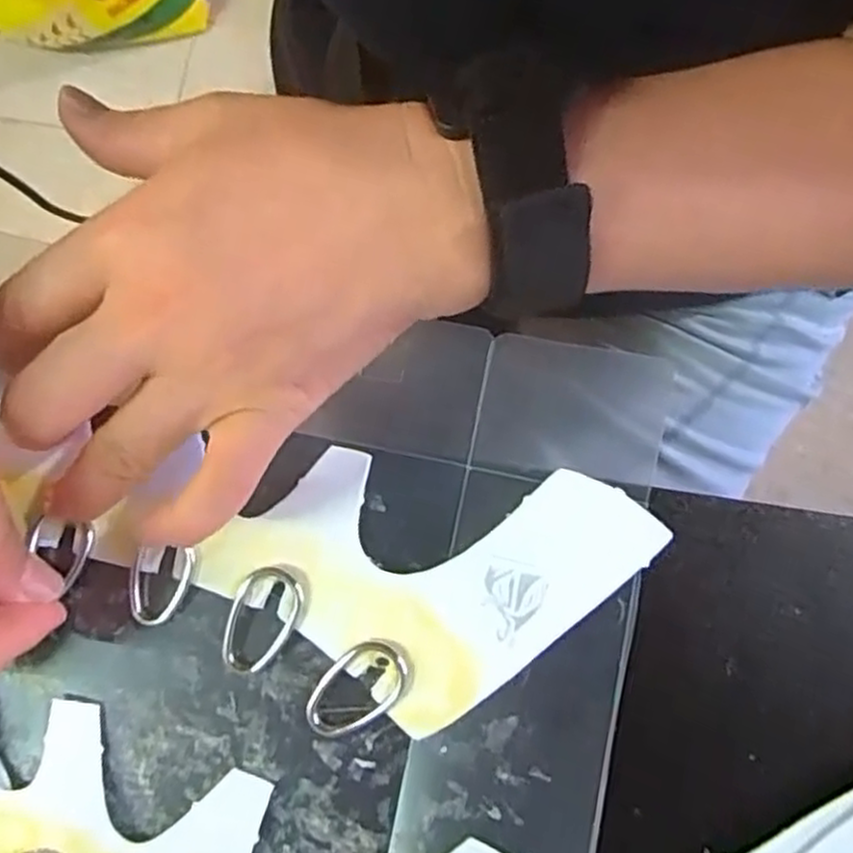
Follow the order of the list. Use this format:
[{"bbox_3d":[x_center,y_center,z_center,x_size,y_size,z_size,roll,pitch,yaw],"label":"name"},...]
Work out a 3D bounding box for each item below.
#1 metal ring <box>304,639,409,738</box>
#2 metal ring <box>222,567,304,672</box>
[{"bbox_3d":[-0.020,0.077,0.217,0.032,0.008,0.020,-41,81,-6],"label":"metal ring"},{"bbox_3d":[-0.050,0.058,0.221,0.020,0.005,0.032,22,81,5],"label":"metal ring"}]

